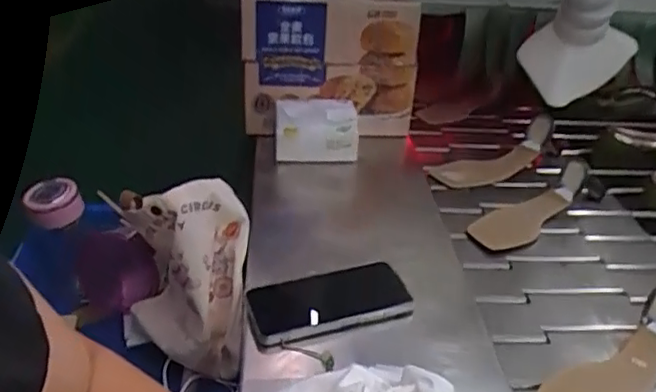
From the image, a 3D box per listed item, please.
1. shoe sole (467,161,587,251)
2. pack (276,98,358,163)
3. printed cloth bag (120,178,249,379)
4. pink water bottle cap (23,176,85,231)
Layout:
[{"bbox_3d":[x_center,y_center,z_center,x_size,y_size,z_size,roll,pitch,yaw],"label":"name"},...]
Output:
[{"bbox_3d":[0.285,0.008,0.881,0.075,0.055,0.239,30,39,31],"label":"shoe sole"},{"bbox_3d":[-0.018,-0.096,0.903,0.117,0.071,0.068,0,33,-11],"label":"pack"},{"bbox_3d":[-0.156,0.085,0.685,0.128,0.204,0.114,1,33,-10],"label":"printed cloth bag"},{"bbox_3d":[-0.330,0.008,0.751,0.063,0.028,0.068,5,31,-3],"label":"pink water bottle cap"}]

